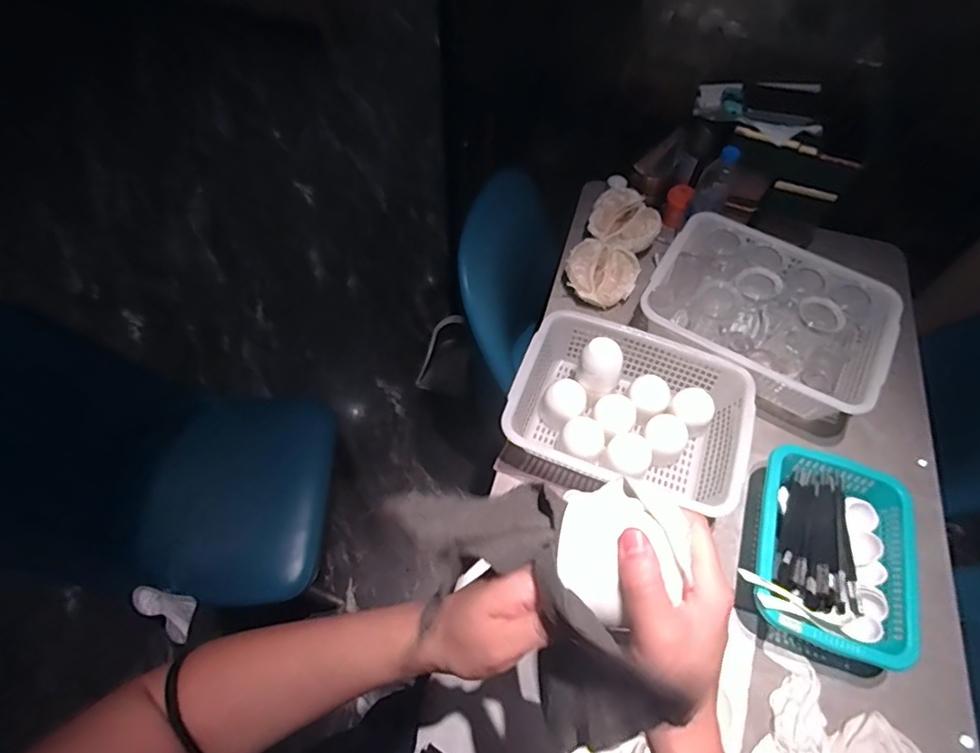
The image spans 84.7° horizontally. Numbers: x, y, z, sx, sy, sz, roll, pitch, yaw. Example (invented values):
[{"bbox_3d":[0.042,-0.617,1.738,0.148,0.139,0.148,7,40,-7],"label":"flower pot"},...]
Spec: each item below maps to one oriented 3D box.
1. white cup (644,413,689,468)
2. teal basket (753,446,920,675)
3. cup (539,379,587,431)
[{"bbox_3d":[0.279,0.111,0.882,0.077,0.065,0.070,1,59,-1],"label":"white cup"},{"bbox_3d":[0.475,0.245,0.772,0.206,0.086,0.286,17,60,8],"label":"teal basket"},{"bbox_3d":[0.119,0.047,0.885,0.062,0.057,0.067,1,59,-1],"label":"cup"}]

